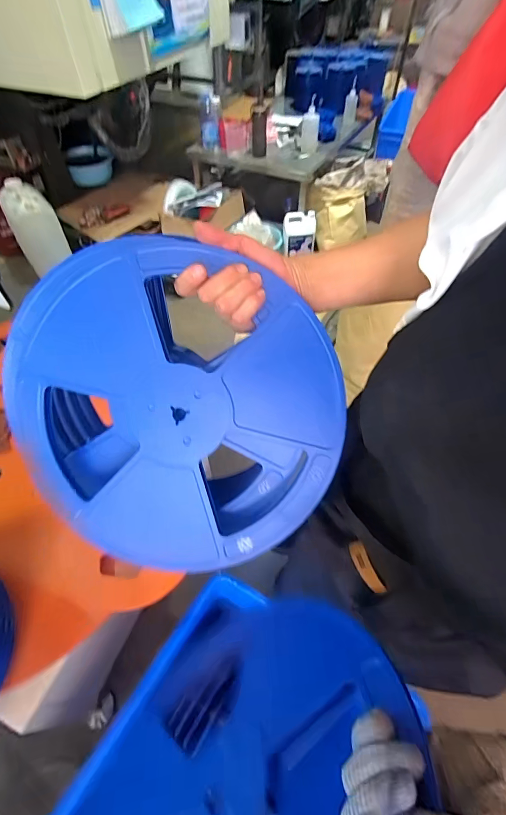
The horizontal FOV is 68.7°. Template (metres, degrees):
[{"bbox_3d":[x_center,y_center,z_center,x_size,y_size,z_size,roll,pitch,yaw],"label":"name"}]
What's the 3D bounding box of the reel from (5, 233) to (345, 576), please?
[{"bbox_3d":[-0.075,0.000,0.380,0.313,0.040,0.317,0,96,0],"label":"reel"}]

